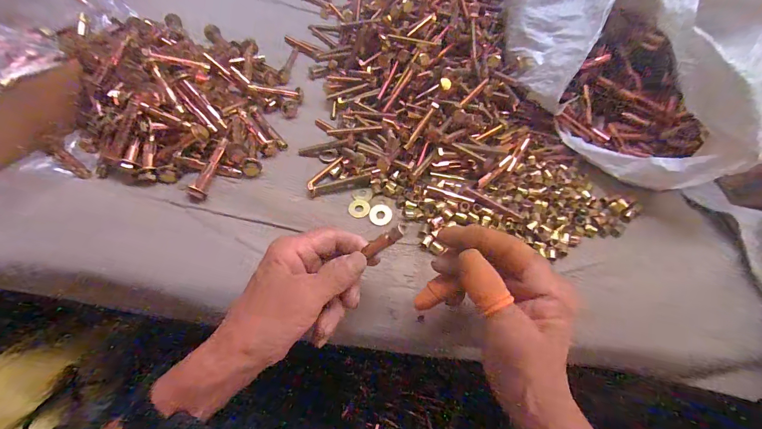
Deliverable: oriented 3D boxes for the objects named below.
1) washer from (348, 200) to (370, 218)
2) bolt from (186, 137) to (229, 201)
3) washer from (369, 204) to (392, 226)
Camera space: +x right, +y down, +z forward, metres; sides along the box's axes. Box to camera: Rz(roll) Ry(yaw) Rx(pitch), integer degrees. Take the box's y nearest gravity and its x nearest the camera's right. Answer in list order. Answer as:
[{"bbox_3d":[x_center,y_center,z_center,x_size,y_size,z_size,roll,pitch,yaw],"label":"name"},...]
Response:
[{"bbox_3d":[-0.021,-0.006,0.319,0.020,0.004,0.021,1,56,-2],"label":"washer"},{"bbox_3d":[-0.165,-0.045,0.314,0.015,0.011,0.064,22,83,12],"label":"bolt"},{"bbox_3d":[0.000,0.000,0.312,0.021,0.004,0.023,1,56,-2],"label":"washer"}]

